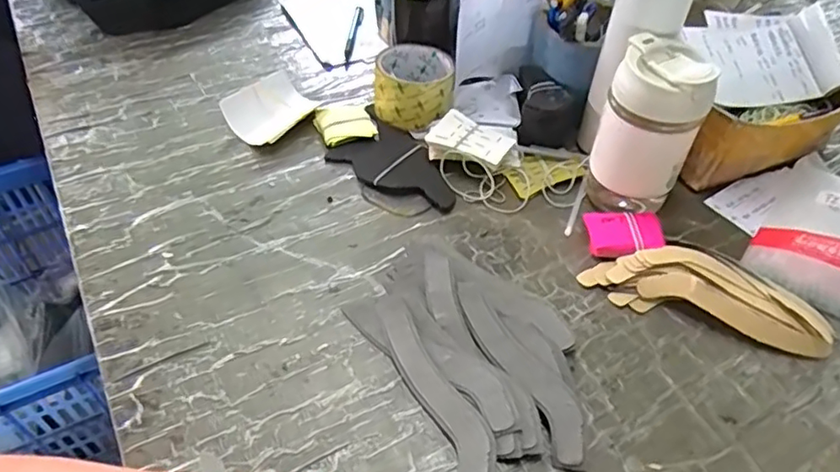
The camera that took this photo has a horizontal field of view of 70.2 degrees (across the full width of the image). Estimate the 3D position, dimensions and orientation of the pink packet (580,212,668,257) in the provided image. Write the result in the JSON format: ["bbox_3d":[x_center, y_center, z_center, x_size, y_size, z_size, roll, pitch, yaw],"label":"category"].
[{"bbox_3d":[0.189,0.000,0.551,0.066,0.016,0.049,3,47,1],"label":"pink packet"}]

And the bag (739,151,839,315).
[{"bbox_3d":[0.388,-0.005,0.555,0.112,0.045,0.164,31,53,24],"label":"bag"}]

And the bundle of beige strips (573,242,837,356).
[{"bbox_3d":[0.246,0.047,0.518,0.195,0.026,0.067,15,48,12],"label":"bundle of beige strips"}]

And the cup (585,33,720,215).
[{"bbox_3d":[0.206,-0.093,0.549,0.078,0.155,0.069,19,49,15],"label":"cup"}]

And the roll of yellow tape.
[{"bbox_3d":[-0.006,-0.167,0.676,0.087,0.061,0.087,1,47,-1],"label":"roll of yellow tape"}]

